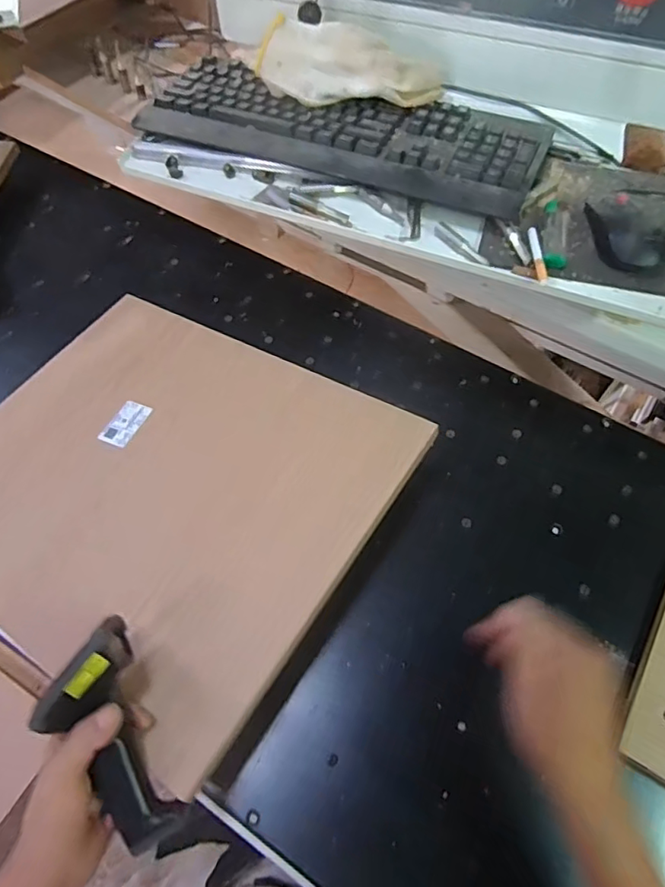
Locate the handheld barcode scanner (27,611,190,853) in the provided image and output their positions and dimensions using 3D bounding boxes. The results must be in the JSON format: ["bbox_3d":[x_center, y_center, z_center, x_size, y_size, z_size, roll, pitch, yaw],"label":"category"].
[{"bbox_3d":[-0.176,0.228,0.440,0.069,0.069,0.159,-23,87,-12],"label":"handheld barcode scanner"}]

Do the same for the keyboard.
[{"bbox_3d":[0.009,-0.355,0.625,0.443,0.037,0.156,22,63,12],"label":"keyboard"}]

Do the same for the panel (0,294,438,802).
[{"bbox_3d":[-0.200,0.035,0.619,0.505,0.018,0.406,26,64,25],"label":"panel"}]

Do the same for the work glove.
[{"bbox_3d":[0.021,-0.418,0.611,0.206,0.055,0.076,-1,61,0],"label":"work glove"}]

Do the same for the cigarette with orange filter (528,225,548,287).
[{"bbox_3d":[0.191,-0.176,0.516,0.009,0.011,0.084,5,61,3],"label":"cigarette with orange filter"}]

